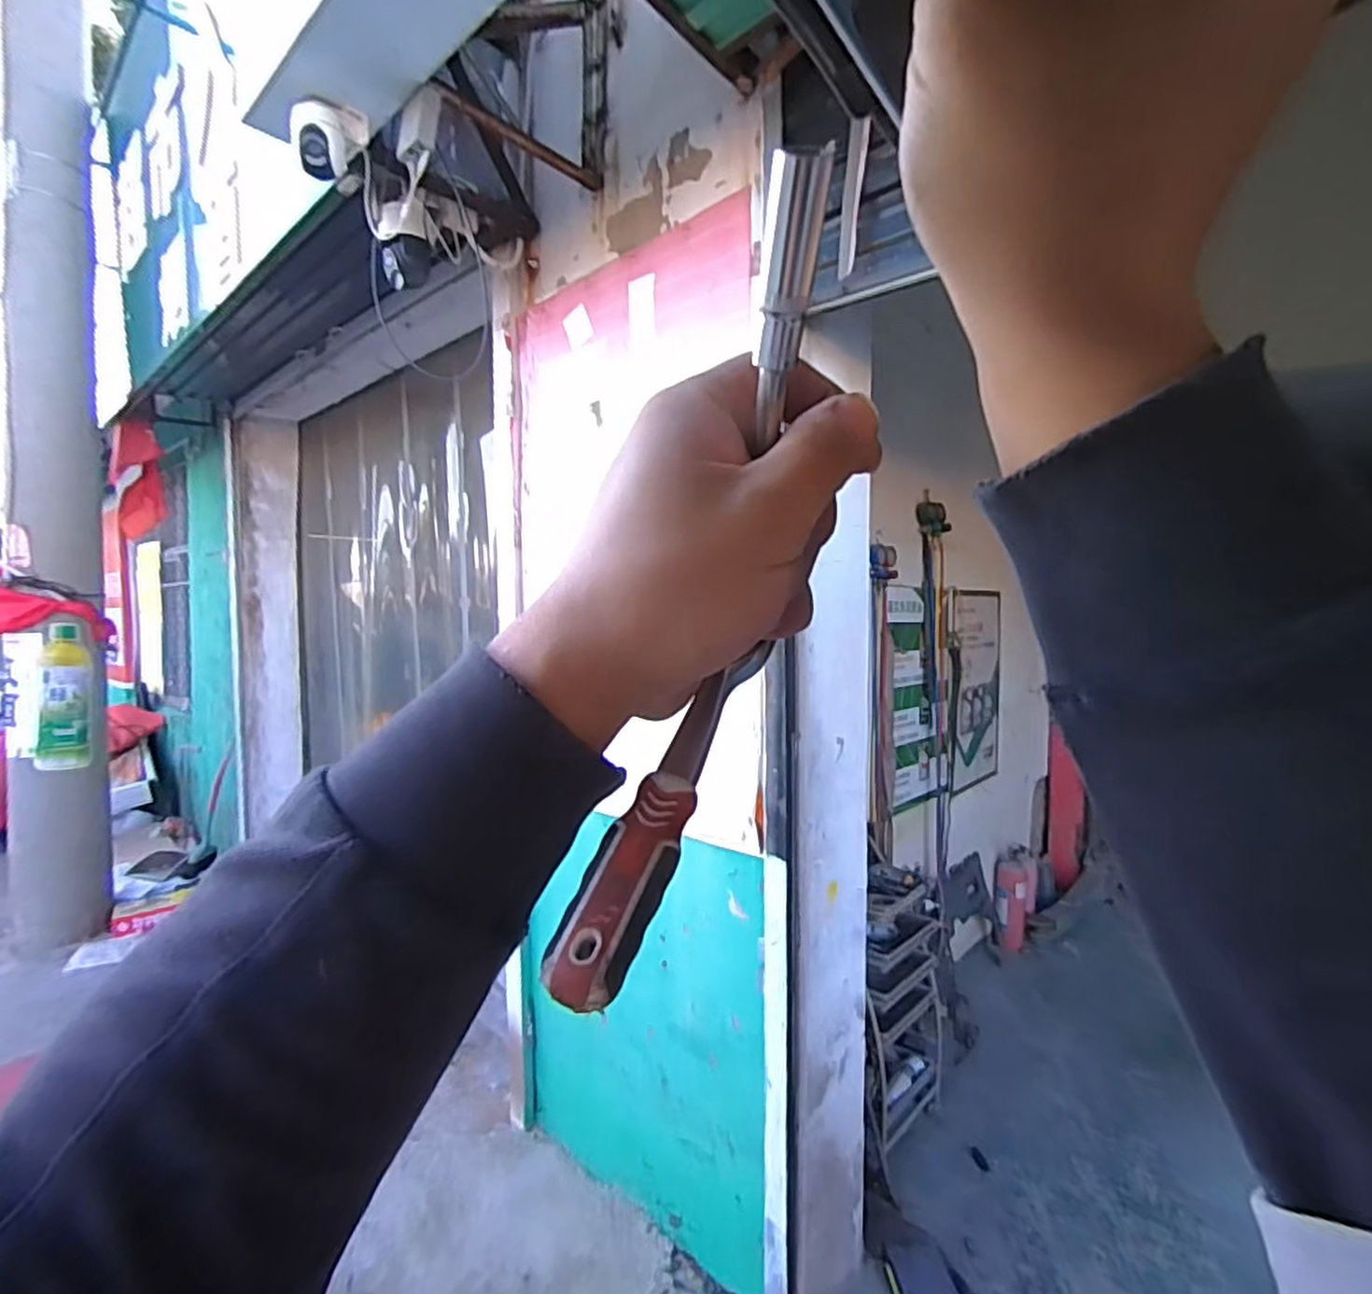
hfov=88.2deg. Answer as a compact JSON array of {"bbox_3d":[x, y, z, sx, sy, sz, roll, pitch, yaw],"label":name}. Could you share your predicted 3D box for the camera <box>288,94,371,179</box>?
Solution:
[{"bbox_3d":[-0.728,-1.030,1.450,0.142,0.132,0.089,-1,2,-30],"label":"camera"}]

